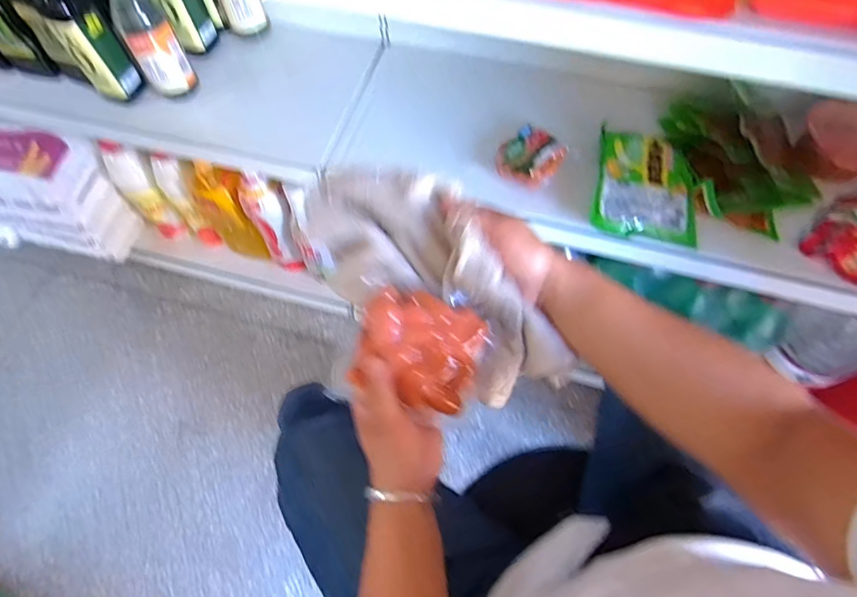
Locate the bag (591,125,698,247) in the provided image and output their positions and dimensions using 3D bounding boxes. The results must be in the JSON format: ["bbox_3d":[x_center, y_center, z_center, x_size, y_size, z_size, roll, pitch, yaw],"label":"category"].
[{"bbox_3d":[0.303,-0.159,0.674,0.134,0.031,0.159,8,65,5],"label":"bag"}]

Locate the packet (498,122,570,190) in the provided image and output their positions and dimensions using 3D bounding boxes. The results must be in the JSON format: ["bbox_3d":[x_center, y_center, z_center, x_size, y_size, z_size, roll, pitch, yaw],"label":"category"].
[{"bbox_3d":[0.148,-0.207,0.694,0.086,0.018,0.098,40,72,18],"label":"packet"}]

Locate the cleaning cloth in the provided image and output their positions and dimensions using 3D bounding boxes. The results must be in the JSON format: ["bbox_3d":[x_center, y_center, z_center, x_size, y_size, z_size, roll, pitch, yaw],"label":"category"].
[{"bbox_3d":[0.011,-0.018,0.393,0.253,0.072,0.115,40,71,-2],"label":"cleaning cloth"}]

